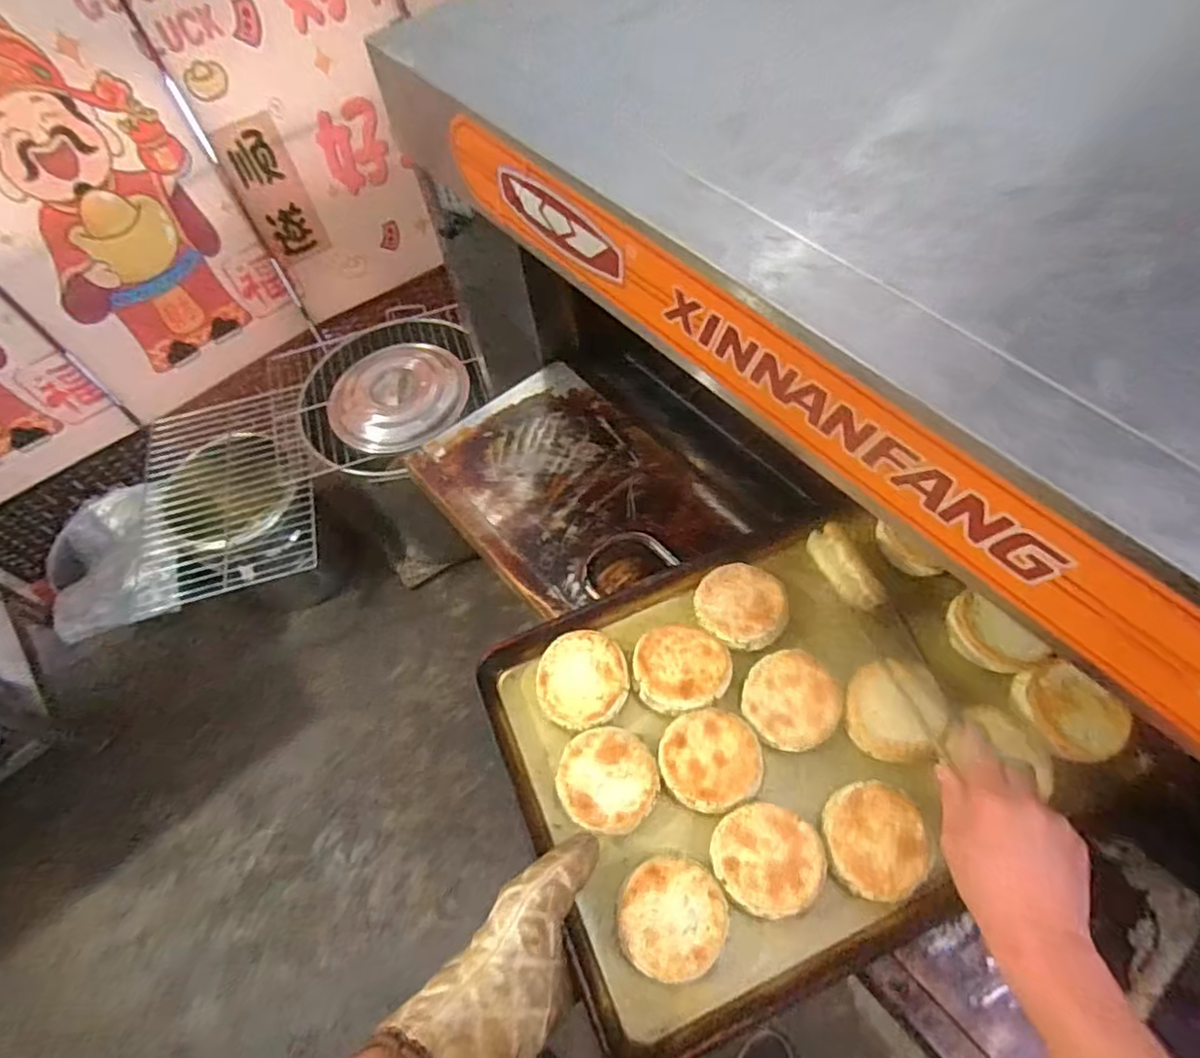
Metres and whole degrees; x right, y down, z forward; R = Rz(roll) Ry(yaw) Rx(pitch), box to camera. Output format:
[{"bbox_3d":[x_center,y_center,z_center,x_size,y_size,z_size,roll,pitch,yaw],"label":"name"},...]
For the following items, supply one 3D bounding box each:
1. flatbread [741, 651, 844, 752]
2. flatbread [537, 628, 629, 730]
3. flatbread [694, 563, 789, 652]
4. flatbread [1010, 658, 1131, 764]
[{"bbox_3d":[0.197,0.175,0.693,0.096,0.021,0.095,-2,56,3],"label":"flatbread"},{"bbox_3d":[-0.020,0.160,0.719,0.095,0.025,0.100,-28,59,-14],"label":"flatbread"},{"bbox_3d":[0.157,0.084,0.746,0.089,0.026,0.099,-20,57,-8],"label":"flatbread"},{"bbox_3d":[0.456,0.179,0.649,0.100,0.036,0.077,36,66,25],"label":"flatbread"}]

